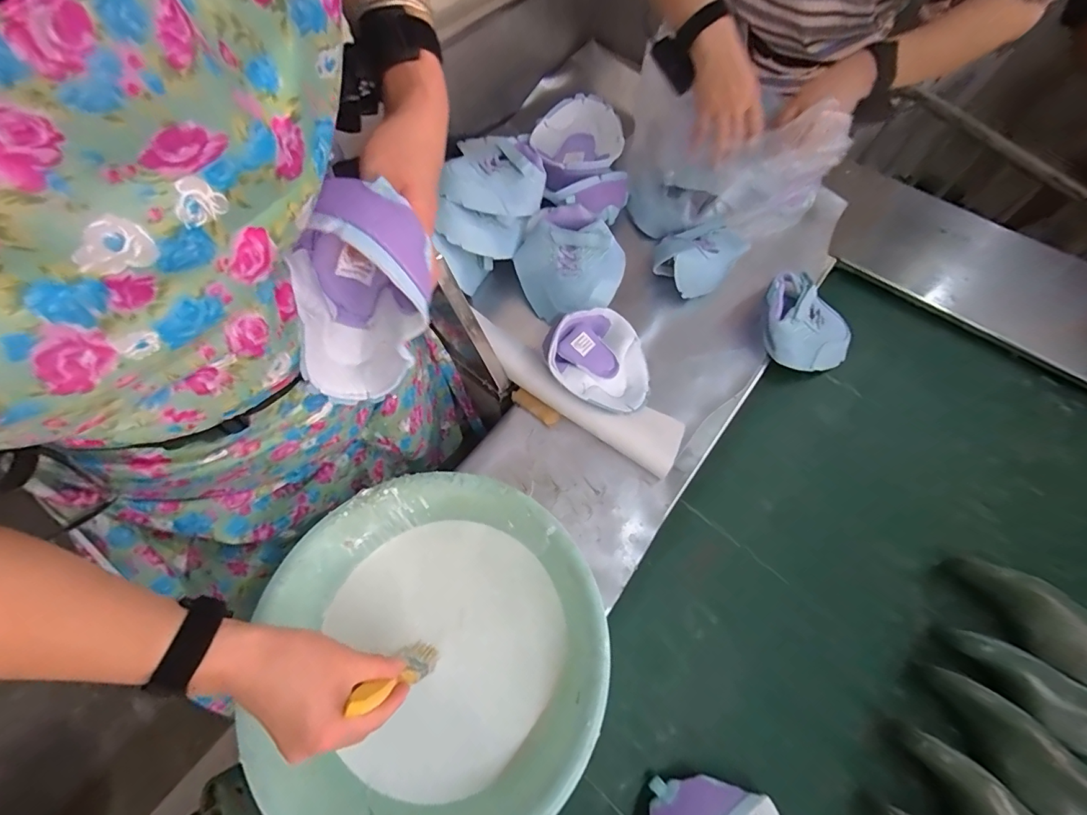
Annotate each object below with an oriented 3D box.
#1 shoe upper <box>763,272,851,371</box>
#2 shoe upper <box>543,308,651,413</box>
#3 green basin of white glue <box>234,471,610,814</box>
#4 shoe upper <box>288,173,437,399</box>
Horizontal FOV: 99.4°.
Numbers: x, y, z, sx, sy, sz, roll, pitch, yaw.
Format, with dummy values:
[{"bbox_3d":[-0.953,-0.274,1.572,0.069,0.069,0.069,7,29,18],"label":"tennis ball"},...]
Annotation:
[{"bbox_3d":[0.377,-0.116,0.666,0.133,0.088,0.111,28,66,13],"label":"shoe upper"},{"bbox_3d":[0.079,-0.057,0.616,0.139,0.088,0.127,-39,70,-18],"label":"shoe upper"},{"bbox_3d":[-0.095,0.239,0.449,0.290,0.149,0.298,0,63,0],"label":"green basin of white glue"},{"bbox_3d":[-0.137,-0.070,0.334,0.077,0.164,0.071,4,55,-29],"label":"shoe upper"}]

